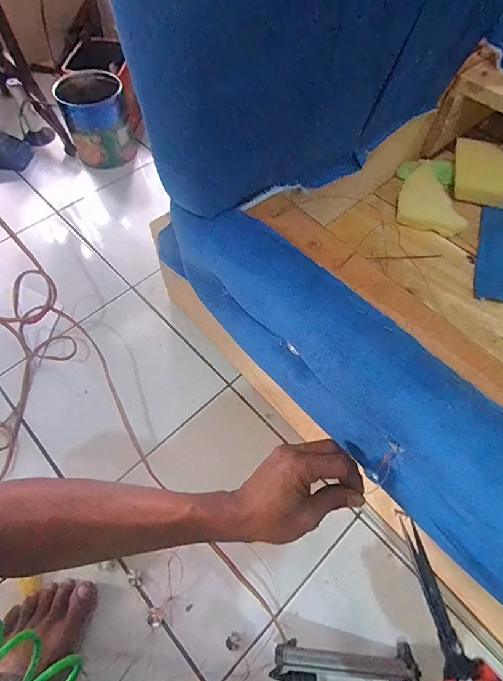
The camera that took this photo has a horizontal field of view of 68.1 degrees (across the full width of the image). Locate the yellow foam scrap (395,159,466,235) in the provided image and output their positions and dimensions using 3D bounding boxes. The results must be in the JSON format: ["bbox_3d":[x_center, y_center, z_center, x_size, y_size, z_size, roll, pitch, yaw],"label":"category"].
[{"bbox_3d":[0.294,-0.223,0.595,0.108,0.032,0.117,24,64,11],"label":"yellow foam scrap"}]

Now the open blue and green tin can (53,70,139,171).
[{"bbox_3d":[-0.373,-0.533,0.908,0.144,0.171,0.133,1,62,-1],"label":"open blue and green tin can"}]

